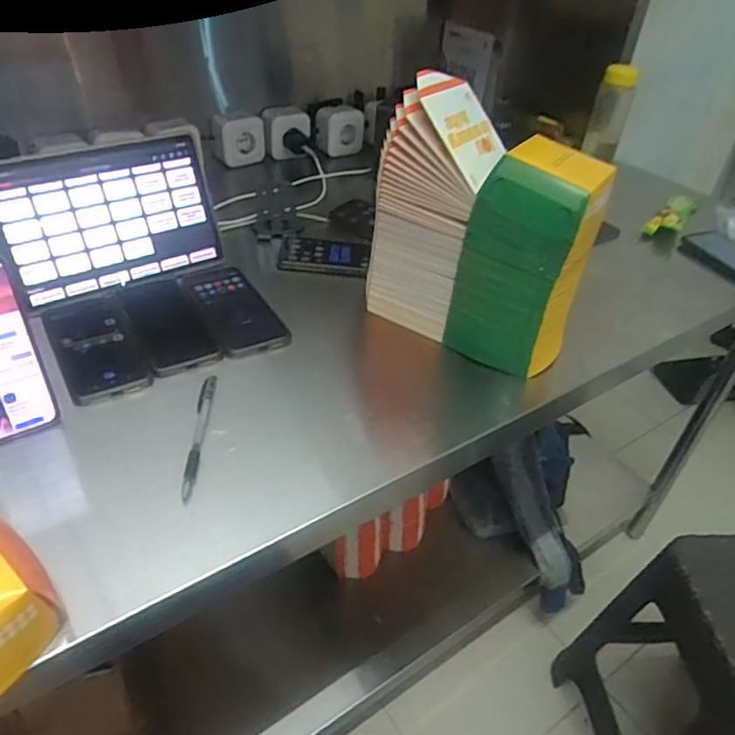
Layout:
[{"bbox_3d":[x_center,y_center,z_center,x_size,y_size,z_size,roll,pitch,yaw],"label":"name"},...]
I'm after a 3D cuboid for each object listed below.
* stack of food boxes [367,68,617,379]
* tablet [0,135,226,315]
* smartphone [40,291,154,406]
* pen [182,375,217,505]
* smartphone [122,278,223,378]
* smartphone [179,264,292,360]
[{"bbox_3d":[0.118,-0.145,0.645,0.230,0.251,0.091,28,44,26],"label":"stack of food boxes"},{"bbox_3d":[-0.307,-0.177,0.717,0.245,0.163,0.011,-21,23,-28],"label":"tablet"},{"bbox_3d":[-0.297,-0.026,0.653,0.082,0.015,0.177,-18,44,-26],"label":"smartphone"},{"bbox_3d":[-0.159,0.063,0.562,0.012,0.015,0.149,2,39,-5],"label":"pen"},{"bbox_3d":[-0.231,-0.051,0.692,0.075,0.014,0.168,-17,44,-25],"label":"smartphone"},{"bbox_3d":[-0.162,-0.073,0.724,0.080,0.013,0.166,-20,49,-25],"label":"smartphone"}]

